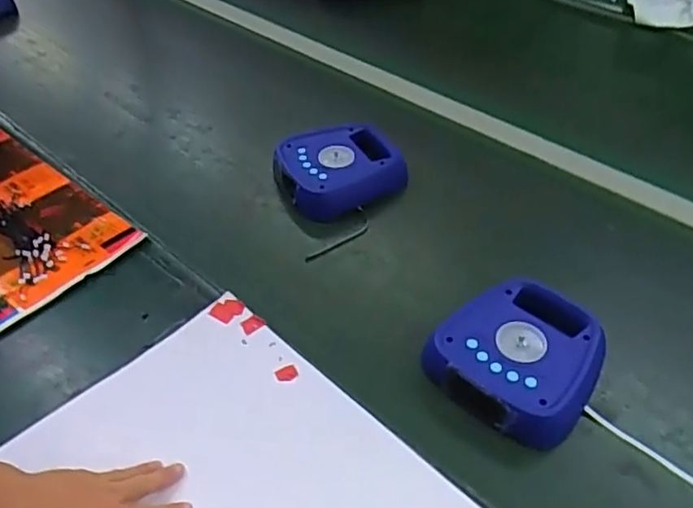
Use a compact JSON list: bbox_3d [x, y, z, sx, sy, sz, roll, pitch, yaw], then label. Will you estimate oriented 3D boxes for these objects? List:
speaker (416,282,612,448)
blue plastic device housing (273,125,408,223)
[{"bbox_3d":[0.180,0.108,0.666,0.165,0.041,0.171,29,53,29],"label":"speaker"},{"bbox_3d":[-0.008,-0.117,0.904,0.163,0.077,0.126,-23,48,-19],"label":"blue plastic device housing"}]

